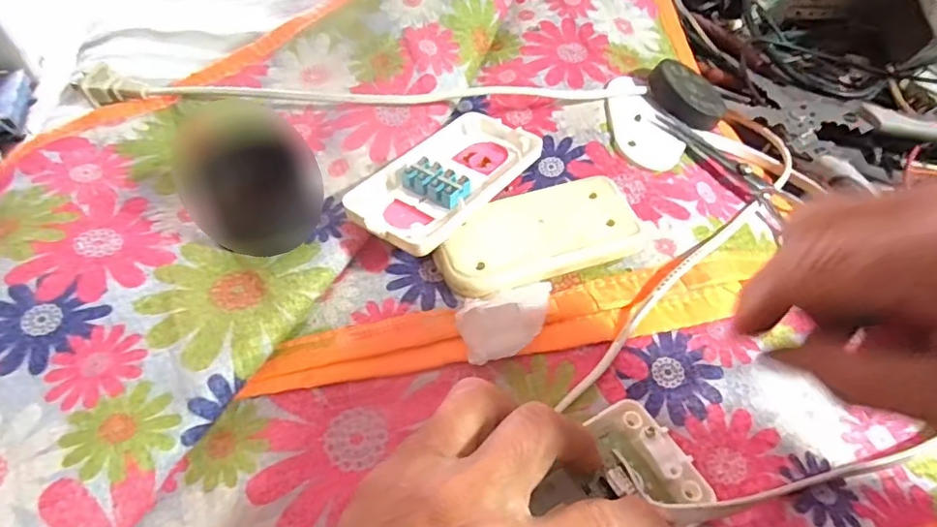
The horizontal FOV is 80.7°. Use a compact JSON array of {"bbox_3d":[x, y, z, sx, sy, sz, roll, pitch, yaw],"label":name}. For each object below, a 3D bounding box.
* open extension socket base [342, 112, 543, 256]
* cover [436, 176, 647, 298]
[{"bbox_3d":[-0.014,-0.053,0.331,0.063,0.021,0.127,29,58,24],"label":"open extension socket base"},{"bbox_3d":[0.040,-0.014,0.316,0.115,0.022,0.055,-15,52,-9],"label":"cover"}]

